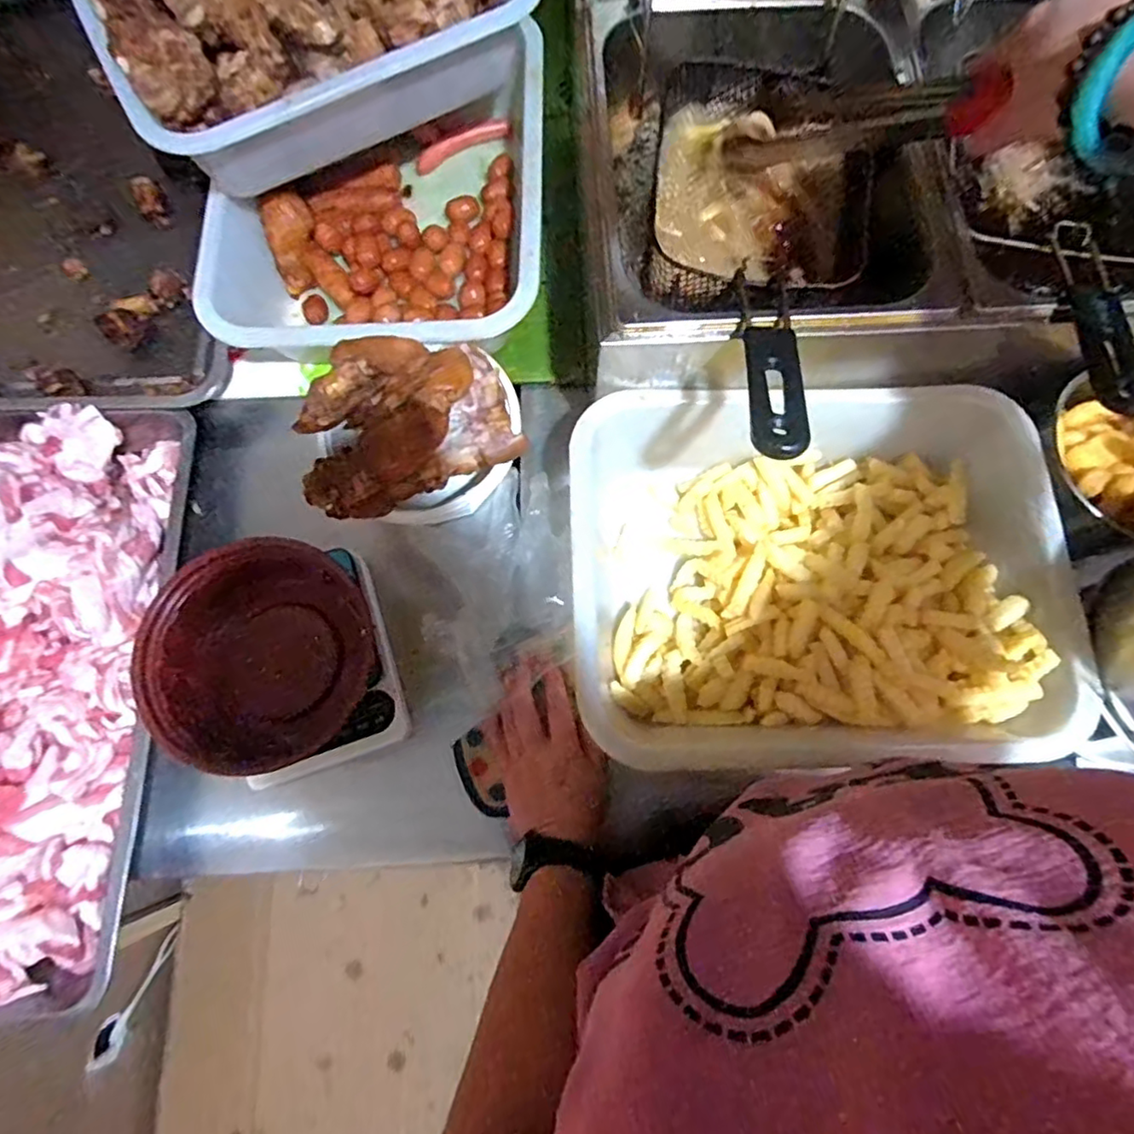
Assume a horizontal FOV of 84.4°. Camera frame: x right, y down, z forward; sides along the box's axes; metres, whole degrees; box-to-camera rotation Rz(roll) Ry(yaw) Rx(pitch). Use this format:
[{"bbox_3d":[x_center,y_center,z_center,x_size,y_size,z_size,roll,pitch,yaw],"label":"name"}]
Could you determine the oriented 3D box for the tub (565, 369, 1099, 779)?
[{"bbox_3d":[0.194,0.001,0.526,0.374,0.097,0.299,-2,75,-1],"label":"tub"}]

